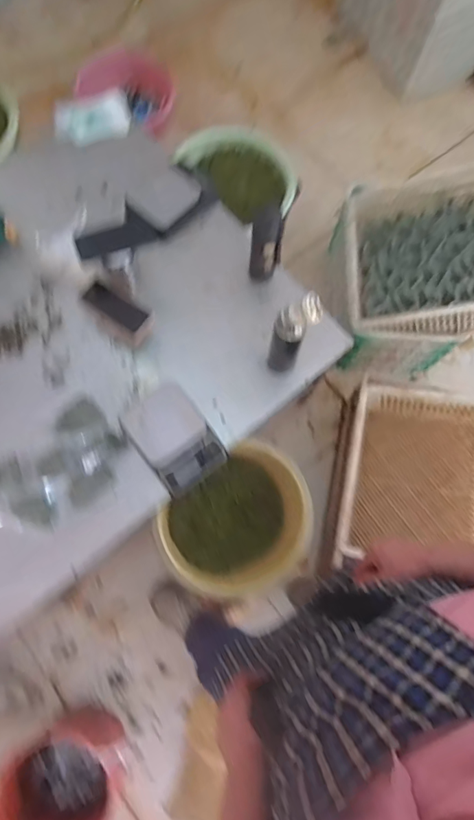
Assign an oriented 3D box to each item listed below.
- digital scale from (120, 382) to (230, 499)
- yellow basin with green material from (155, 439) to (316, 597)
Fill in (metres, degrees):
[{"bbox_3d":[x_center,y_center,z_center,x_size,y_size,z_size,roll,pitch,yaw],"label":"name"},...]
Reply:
[{"bbox_3d":[-0.142,0.049,0.997,0.153,0.078,0.236,-35,77,-12],"label":"digital scale"},{"bbox_3d":[-0.018,0.267,1.175,0.362,0.205,0.346,-43,115,-17],"label":"yellow basin with green material"}]

